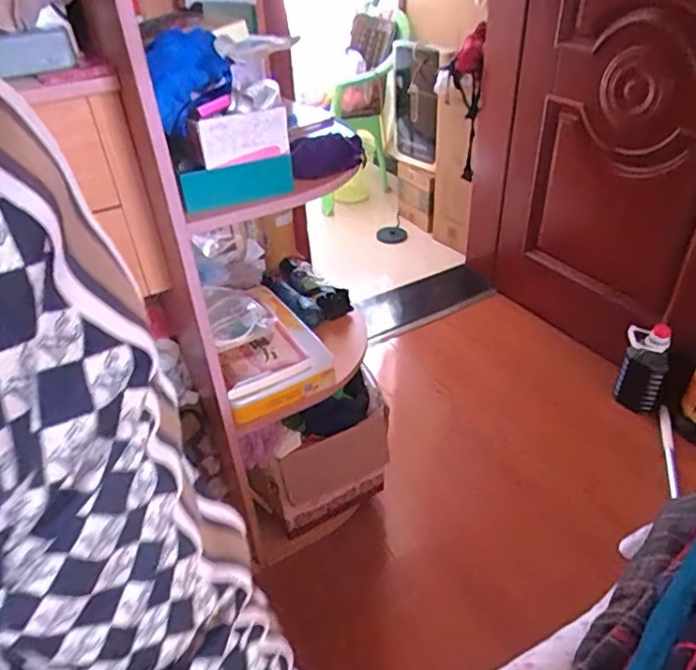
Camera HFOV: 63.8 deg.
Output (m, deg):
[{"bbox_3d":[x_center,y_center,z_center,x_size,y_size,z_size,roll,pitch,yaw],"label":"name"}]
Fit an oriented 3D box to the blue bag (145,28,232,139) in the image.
[{"bbox_3d":[-0.217,-0.351,0.783,0.106,0.108,0.118,-13,38,-14],"label":"blue bag"}]

